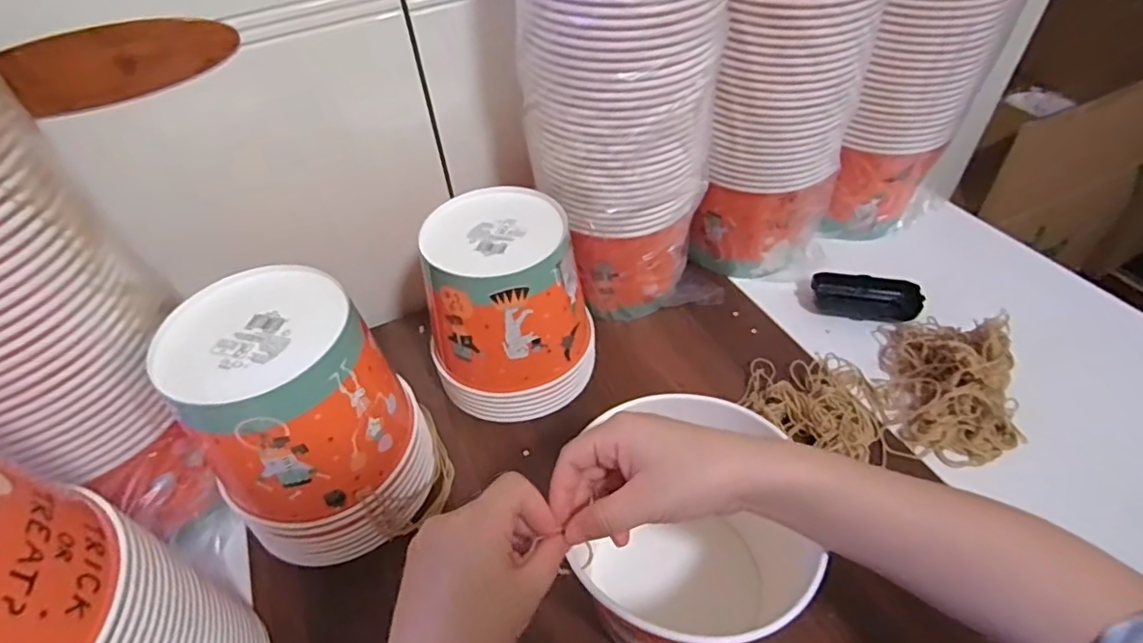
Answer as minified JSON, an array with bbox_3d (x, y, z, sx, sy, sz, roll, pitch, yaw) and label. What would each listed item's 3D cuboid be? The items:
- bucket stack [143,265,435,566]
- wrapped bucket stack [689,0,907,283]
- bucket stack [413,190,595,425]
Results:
[{"bbox_3d":[-0.200,0.081,0.455,0.148,0.205,0.139,-22,49,-15],"label":"bucket stack"},{"bbox_3d":[0.213,-0.221,0.561,0.140,0.425,0.140,16,51,19],"label":"wrapped bucket stack"},{"bbox_3d":[-0.059,-0.014,0.555,0.141,0.174,0.137,-10,47,-5],"label":"bucket stack"}]

